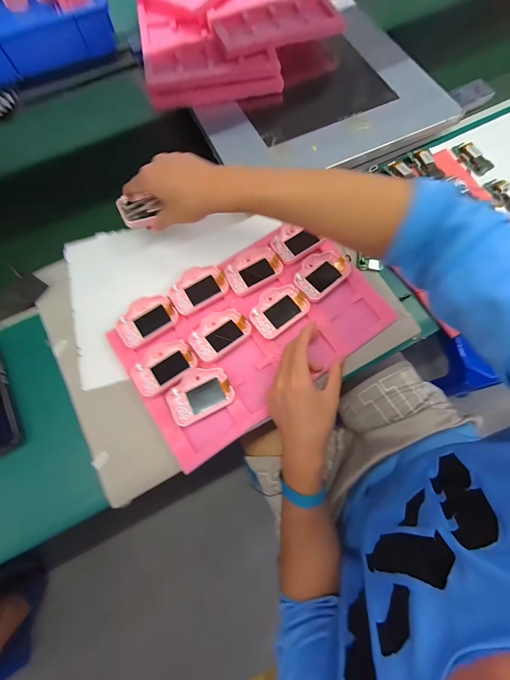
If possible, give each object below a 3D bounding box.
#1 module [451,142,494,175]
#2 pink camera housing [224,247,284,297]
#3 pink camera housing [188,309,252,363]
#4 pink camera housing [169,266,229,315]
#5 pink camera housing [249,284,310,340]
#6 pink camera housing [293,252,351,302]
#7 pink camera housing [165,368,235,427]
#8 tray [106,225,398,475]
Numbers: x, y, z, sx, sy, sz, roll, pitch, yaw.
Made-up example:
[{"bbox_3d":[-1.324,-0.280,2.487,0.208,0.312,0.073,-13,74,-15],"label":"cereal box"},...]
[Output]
[{"bbox_3d":[0.391,-0.327,0.504,0.046,0.011,0.071,-34,75,-9],"label":"module"},{"bbox_3d":[-0.004,-0.109,0.433,0.083,0.010,0.058,-33,75,-9],"label":"pink camera housing"},{"bbox_3d":[-0.053,-0.012,0.407,0.083,0.016,0.060,-36,75,-9],"label":"pink camera housing"},{"bbox_3d":[-0.086,-0.080,0.424,0.083,0.018,0.051,-32,75,-8],"label":"pink camera housing"},{"bbox_3d":[0.033,-0.045,0.414,0.083,0.014,0.059,-37,76,-10],"label":"pink camera housing"},{"bbox_3d":[0.098,-0.100,0.429,0.086,0.016,0.059,-40,76,-10],"label":"pink camera housing"},{"bbox_3d":[-0.075,0.071,0.381,0.082,0.016,0.062,-27,74,-7],"label":"pink camera housing"},{"bbox_3d":[0.000,-0.019,0.409,0.360,0.024,0.223,-33,75,-8],"label":"tray"}]

